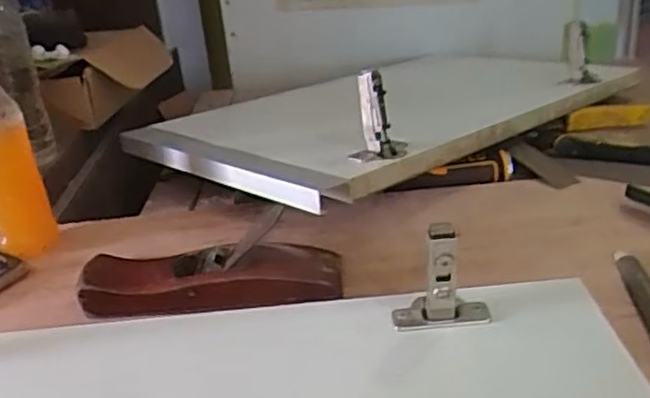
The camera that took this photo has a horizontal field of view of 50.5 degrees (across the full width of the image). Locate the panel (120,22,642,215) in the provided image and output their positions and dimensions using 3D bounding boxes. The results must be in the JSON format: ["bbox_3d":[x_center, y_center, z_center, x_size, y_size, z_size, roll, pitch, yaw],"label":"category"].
[{"bbox_3d":[0.078,-0.126,0.802,0.536,0.093,0.322,-20,23,-39],"label":"panel"}]

